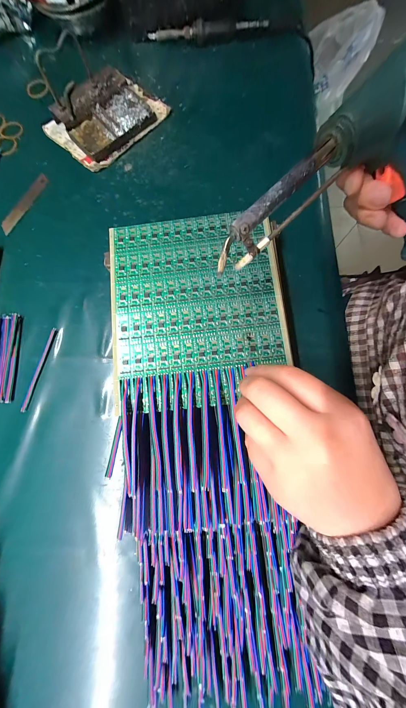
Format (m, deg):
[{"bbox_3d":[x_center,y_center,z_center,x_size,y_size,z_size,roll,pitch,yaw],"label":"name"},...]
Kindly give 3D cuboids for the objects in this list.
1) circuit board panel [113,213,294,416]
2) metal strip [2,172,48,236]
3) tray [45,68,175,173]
[{"bbox_3d":[-0.008,-0.047,0.222,0.161,0.010,0.188,-6,78,-1],"label":"circuit board panel"},{"bbox_3d":[-0.242,-0.205,0.309,0.019,0.004,0.095,30,80,7],"label":"metal strip"},{"bbox_3d":[-0.136,-0.341,0.321,0.113,0.027,0.145,43,81,9],"label":"tray"}]

